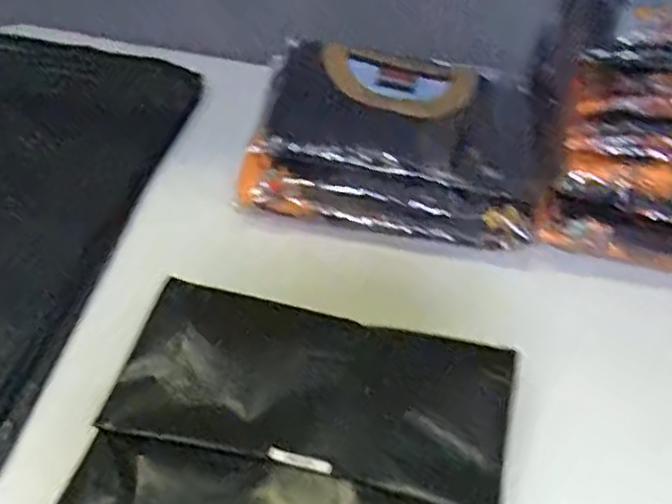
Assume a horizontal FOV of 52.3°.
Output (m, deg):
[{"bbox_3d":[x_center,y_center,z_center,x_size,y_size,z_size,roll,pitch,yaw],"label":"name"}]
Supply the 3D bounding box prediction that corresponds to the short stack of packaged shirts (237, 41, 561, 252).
[{"bbox_3d":[0.058,-0.115,0.649,0.269,0.075,0.207,7,47,5],"label":"short stack of packaged shirts"}]

